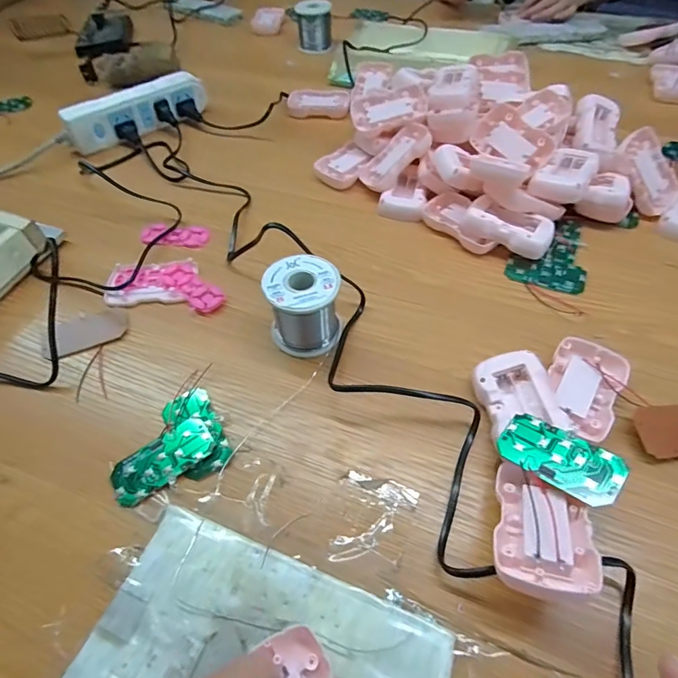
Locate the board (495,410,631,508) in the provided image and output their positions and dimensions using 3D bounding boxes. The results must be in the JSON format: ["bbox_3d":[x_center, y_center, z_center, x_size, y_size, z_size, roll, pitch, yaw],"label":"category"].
[{"bbox_3d":[0.144,0.078,0.290,0.074,0.004,0.038,24,66,39],"label":"board"}]

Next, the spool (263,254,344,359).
[{"bbox_3d":[-0.030,-0.030,0.380,0.061,0.067,0.056,-2,54,2],"label":"spool"}]

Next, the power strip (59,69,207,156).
[{"bbox_3d":[-0.273,-0.314,0.607,0.193,0.053,0.039,-38,60,-22],"label":"power strip"}]

